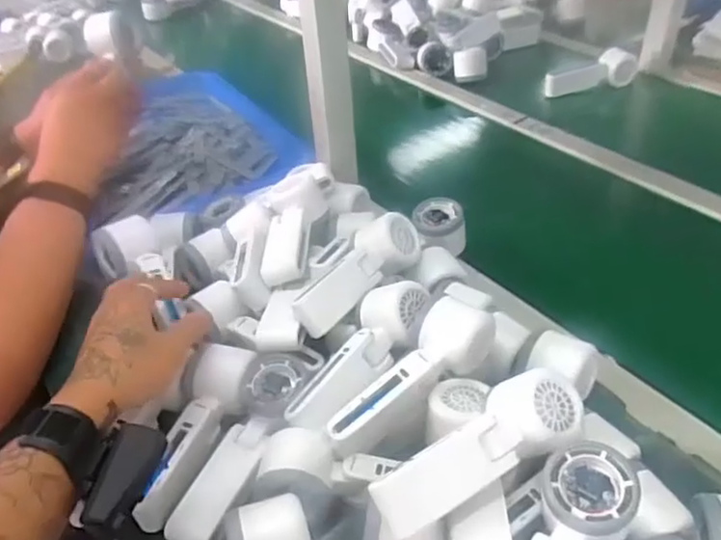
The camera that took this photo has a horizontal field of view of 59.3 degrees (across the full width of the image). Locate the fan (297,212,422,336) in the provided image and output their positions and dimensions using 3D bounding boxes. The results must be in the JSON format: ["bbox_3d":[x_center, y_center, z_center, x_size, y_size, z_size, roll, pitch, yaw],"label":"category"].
[{"bbox_3d":[-0.007,0.002,0.619,0.162,0.056,0.043,-39,16,-33],"label":"fan"}]

